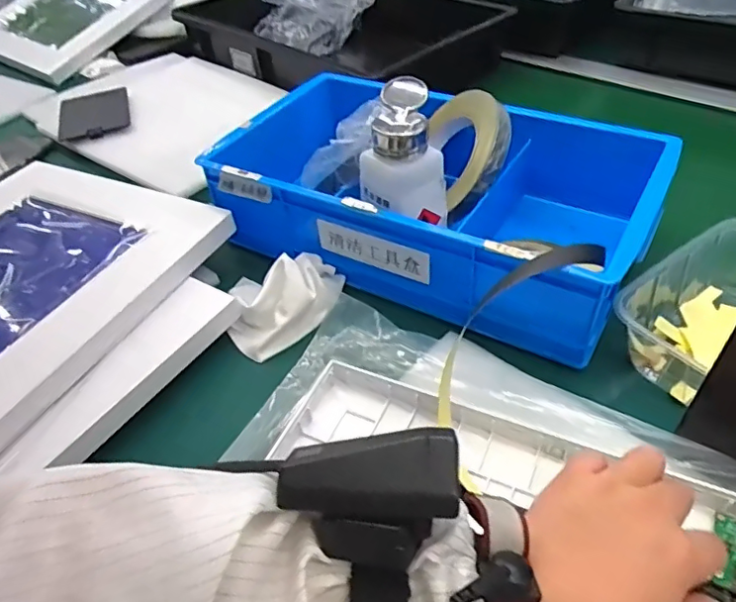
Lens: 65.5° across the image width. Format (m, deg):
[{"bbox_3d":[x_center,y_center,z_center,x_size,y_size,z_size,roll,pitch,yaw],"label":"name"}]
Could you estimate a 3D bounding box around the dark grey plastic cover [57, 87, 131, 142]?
[{"bbox_3d":[-0.335,-0.229,0.693,0.083,0.012,0.114,-16,44,-11],"label":"dark grey plastic cover"}]

